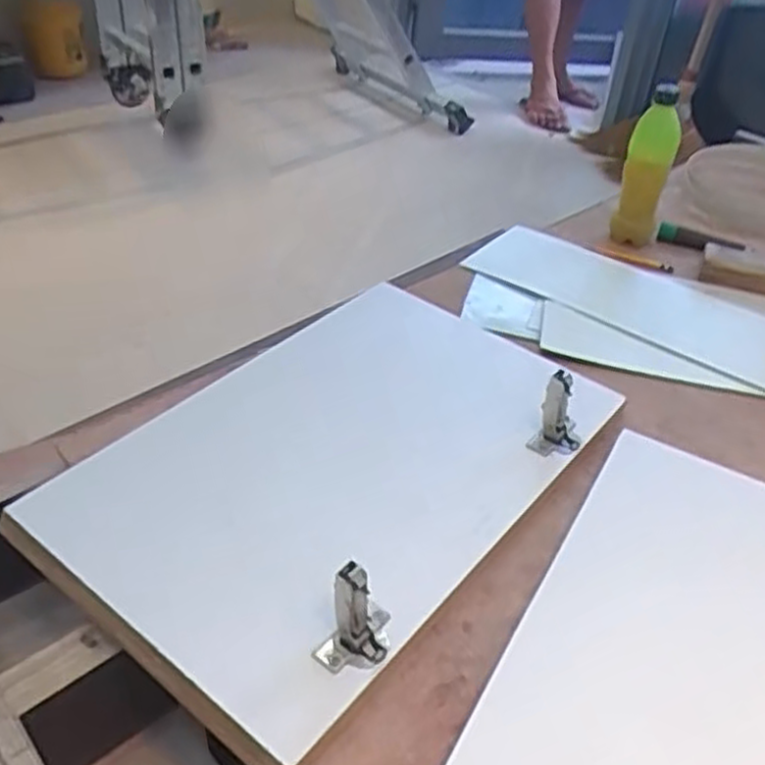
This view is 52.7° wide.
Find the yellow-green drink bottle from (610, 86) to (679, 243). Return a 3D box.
[{"bbox_3d":[0.342,-0.278,1.012,0.060,0.203,0.051,21,43,22],"label":"yellow-green drink bottle"}]

